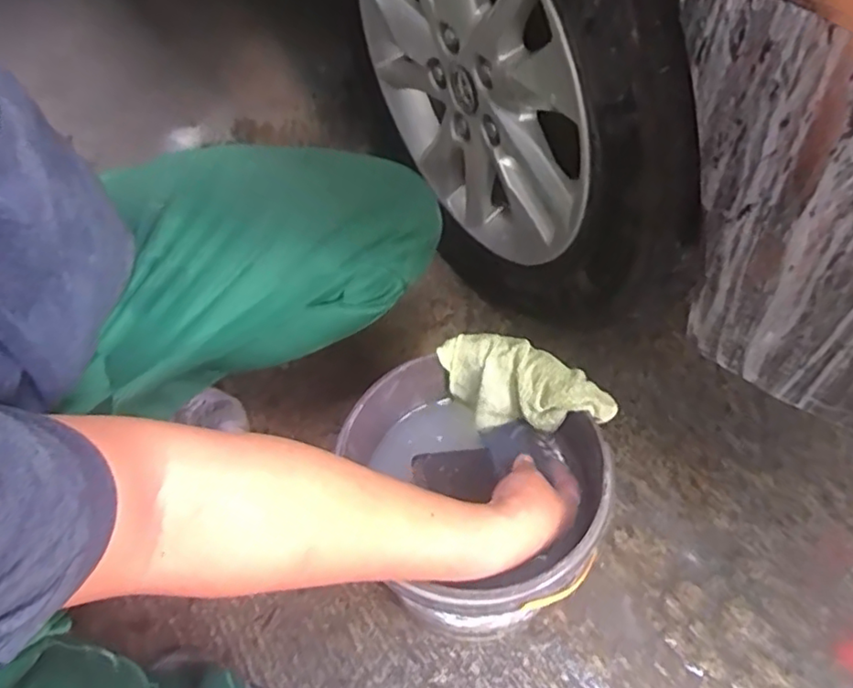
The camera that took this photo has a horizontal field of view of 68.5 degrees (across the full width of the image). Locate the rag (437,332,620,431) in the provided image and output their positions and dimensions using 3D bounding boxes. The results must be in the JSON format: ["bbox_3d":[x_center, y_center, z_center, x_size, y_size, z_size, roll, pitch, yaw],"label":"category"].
[{"bbox_3d":[0.093,0.042,0.591,0.162,0.076,0.068,8,55,13],"label":"rag"}]

